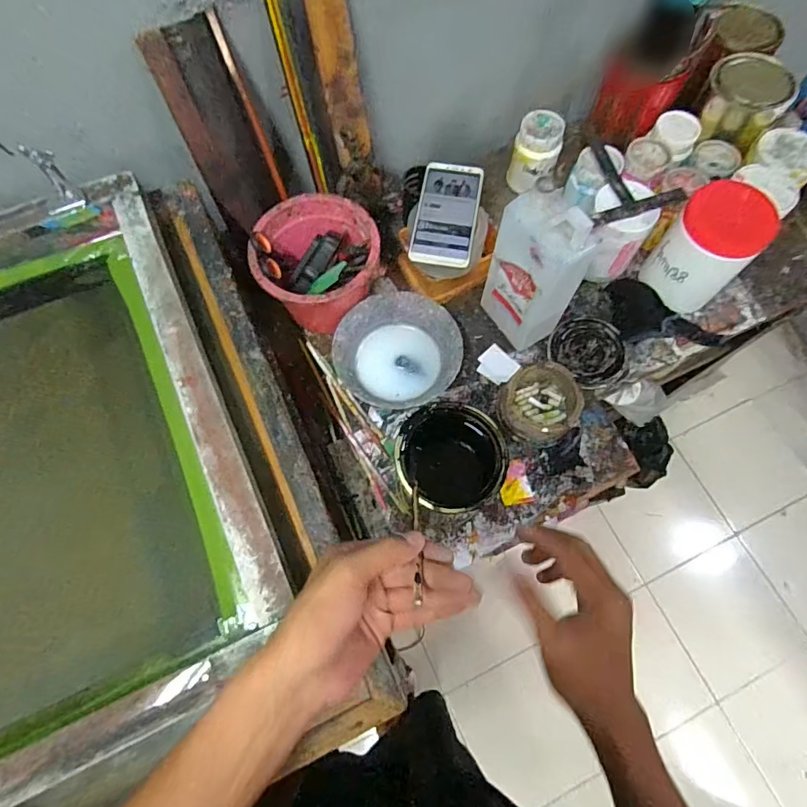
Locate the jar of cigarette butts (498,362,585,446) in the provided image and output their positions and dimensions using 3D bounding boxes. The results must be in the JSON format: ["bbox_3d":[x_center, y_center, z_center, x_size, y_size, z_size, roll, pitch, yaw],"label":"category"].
[{"bbox_3d":[0.172,0.001,0.599,0.091,0.049,0.093,0,69,1],"label":"jar of cigarette butts"}]

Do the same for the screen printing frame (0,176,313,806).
[{"bbox_3d":[-0.360,0.069,0.425,0.415,0.068,0.489,-26,71,-9],"label":"screen printing frame"}]

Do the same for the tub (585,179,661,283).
[{"bbox_3d":[0.283,-0.231,0.644,0.070,0.109,0.083,7,69,4],"label":"tub"}]

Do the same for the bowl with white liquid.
[{"bbox_3d":[-0.007,-0.065,0.611,0.152,0.053,0.149,0,69,1],"label":"bowl with white liquid"}]

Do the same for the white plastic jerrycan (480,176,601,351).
[{"bbox_3d":[0.156,-0.157,0.561,0.063,0.213,0.092,-27,71,-9],"label":"white plastic jerrycan"}]

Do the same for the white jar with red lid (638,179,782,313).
[{"bbox_3d":[0.387,-0.196,0.611,0.095,0.135,0.099,0,69,1],"label":"white jar with red lid"}]

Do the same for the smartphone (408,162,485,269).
[{"bbox_3d":[0.056,-0.244,0.605,0.076,0.012,0.154,10,70,4],"label":"smartphone"}]

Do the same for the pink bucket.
[{"bbox_3d":[-0.106,-0.167,0.607,0.146,0.112,0.149,0,69,1],"label":"pink bucket"}]

